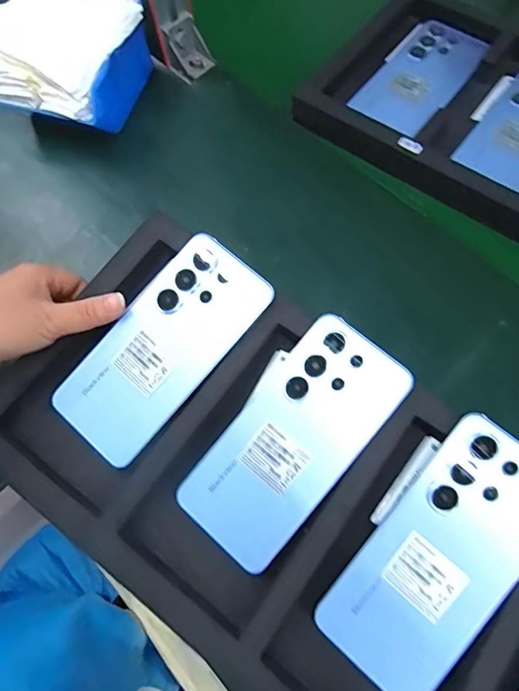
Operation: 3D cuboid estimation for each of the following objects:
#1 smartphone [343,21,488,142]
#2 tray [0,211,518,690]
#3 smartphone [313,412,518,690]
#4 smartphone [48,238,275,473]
[{"bbox_3d":[0.162,-0.271,0.435,0.077,0.015,0.160,35,74,16],"label":"smartphone"},{"bbox_3d":[0.044,0.115,0.279,0.466,0.045,0.210,35,73,12],"label":"tray"},{"bbox_3d":[0.115,0.130,0.267,0.078,0.005,0.167,38,86,14],"label":"smartphone"},{"bbox_3d":[-0.071,0.001,0.314,0.079,0.005,0.168,40,86,9],"label":"smartphone"}]

